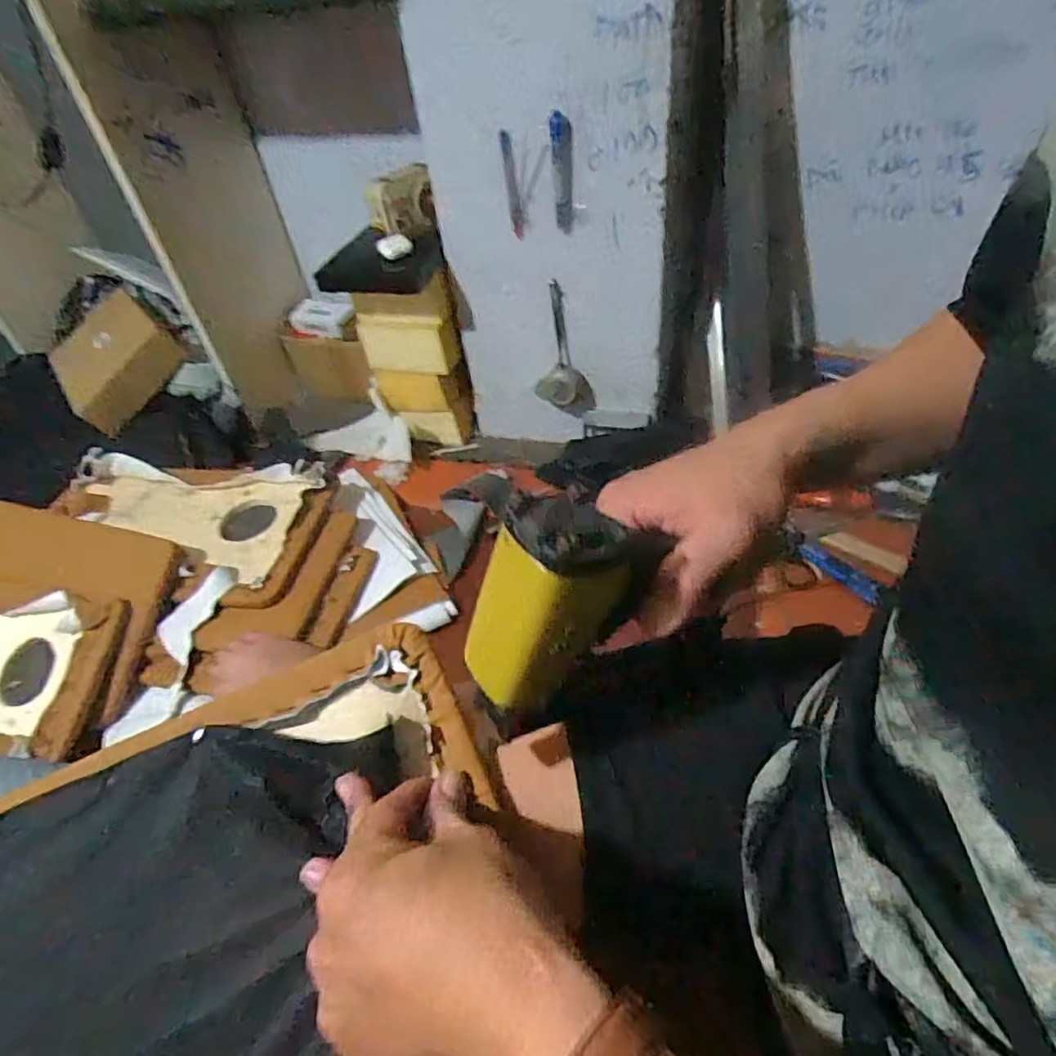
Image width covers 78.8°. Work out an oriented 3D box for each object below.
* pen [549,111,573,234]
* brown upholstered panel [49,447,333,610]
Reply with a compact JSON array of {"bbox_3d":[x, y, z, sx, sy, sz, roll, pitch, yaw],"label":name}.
[{"bbox_3d":[0.044,-0.448,0.817,0.025,0.138,0.021,-7,44,1],"label":"pen"},{"bbox_3d":[-0.524,-0.027,0.958,0.455,0.060,0.224,10,47,18],"label":"brown upholstered panel"}]

